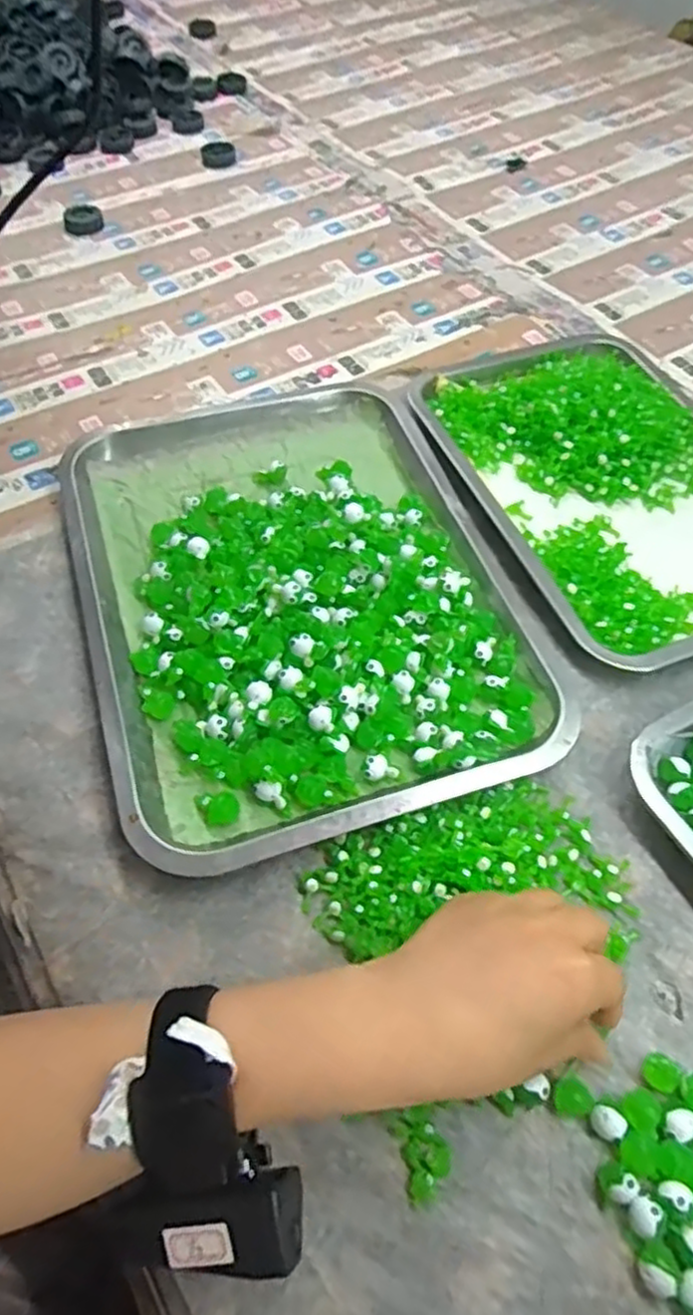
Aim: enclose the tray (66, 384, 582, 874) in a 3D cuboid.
[{"bbox_3d":[-0.036,-0.055,0.475,0.259,0.024,0.351,-15,59,-11],"label":"tray"}]

